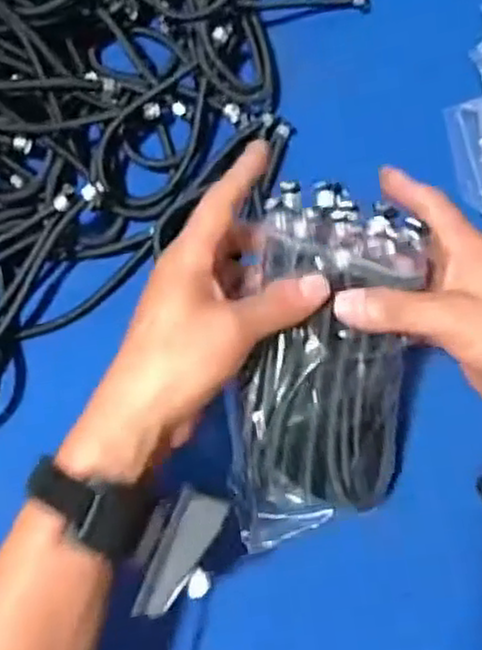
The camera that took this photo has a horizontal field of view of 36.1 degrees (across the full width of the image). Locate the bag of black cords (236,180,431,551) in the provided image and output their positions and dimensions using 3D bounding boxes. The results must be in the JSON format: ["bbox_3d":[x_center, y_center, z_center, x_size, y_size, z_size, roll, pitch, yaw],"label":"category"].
[{"bbox_3d":[0.054,0.027,0.427,0.089,0.061,0.204,6,98,3],"label":"bag of black cords"}]

